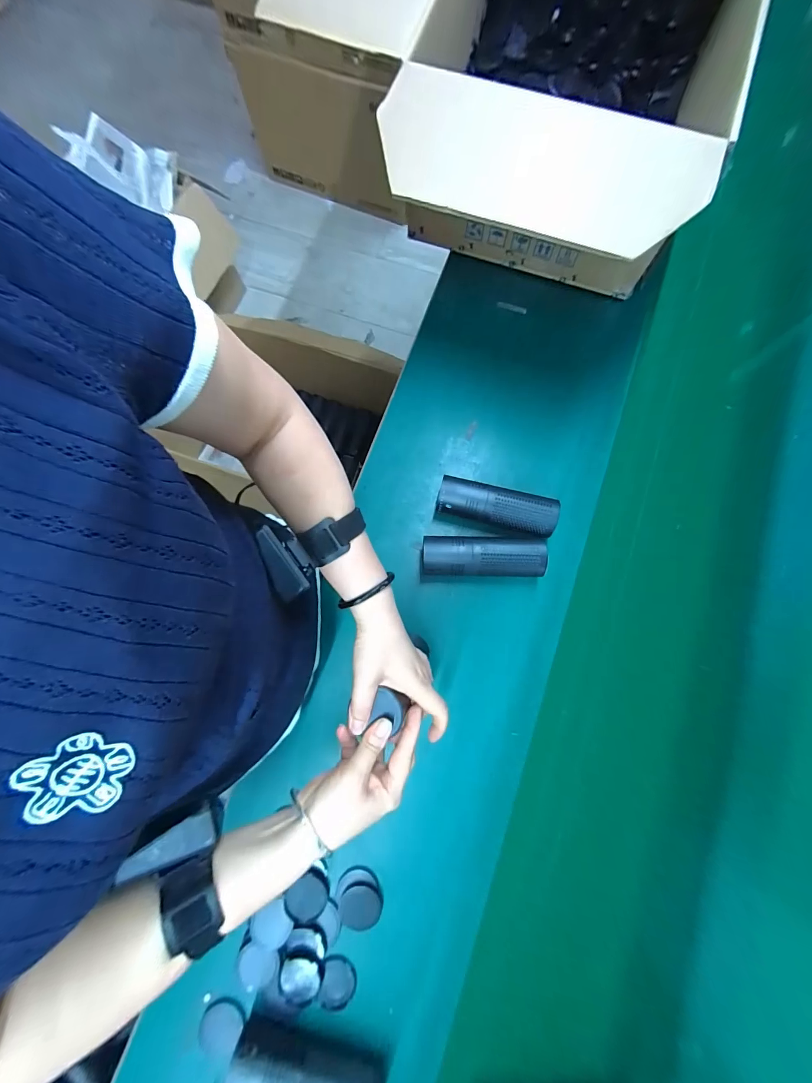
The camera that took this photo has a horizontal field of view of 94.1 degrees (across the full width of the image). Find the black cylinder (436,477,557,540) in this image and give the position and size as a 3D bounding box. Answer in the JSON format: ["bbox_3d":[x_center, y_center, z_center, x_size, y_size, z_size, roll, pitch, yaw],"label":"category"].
[{"bbox_3d":[0.126,-0.047,0.537,0.162,0.053,0.052,15,78,3],"label":"black cylinder"}]

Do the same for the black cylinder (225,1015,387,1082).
[{"bbox_3d":[-0.108,0.583,0.406,0.164,0.044,0.053,18,78,4],"label":"black cylinder"}]

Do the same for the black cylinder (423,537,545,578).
[{"bbox_3d":[0.103,0.023,0.520,0.160,0.053,0.051,3,78,1],"label":"black cylinder"}]

